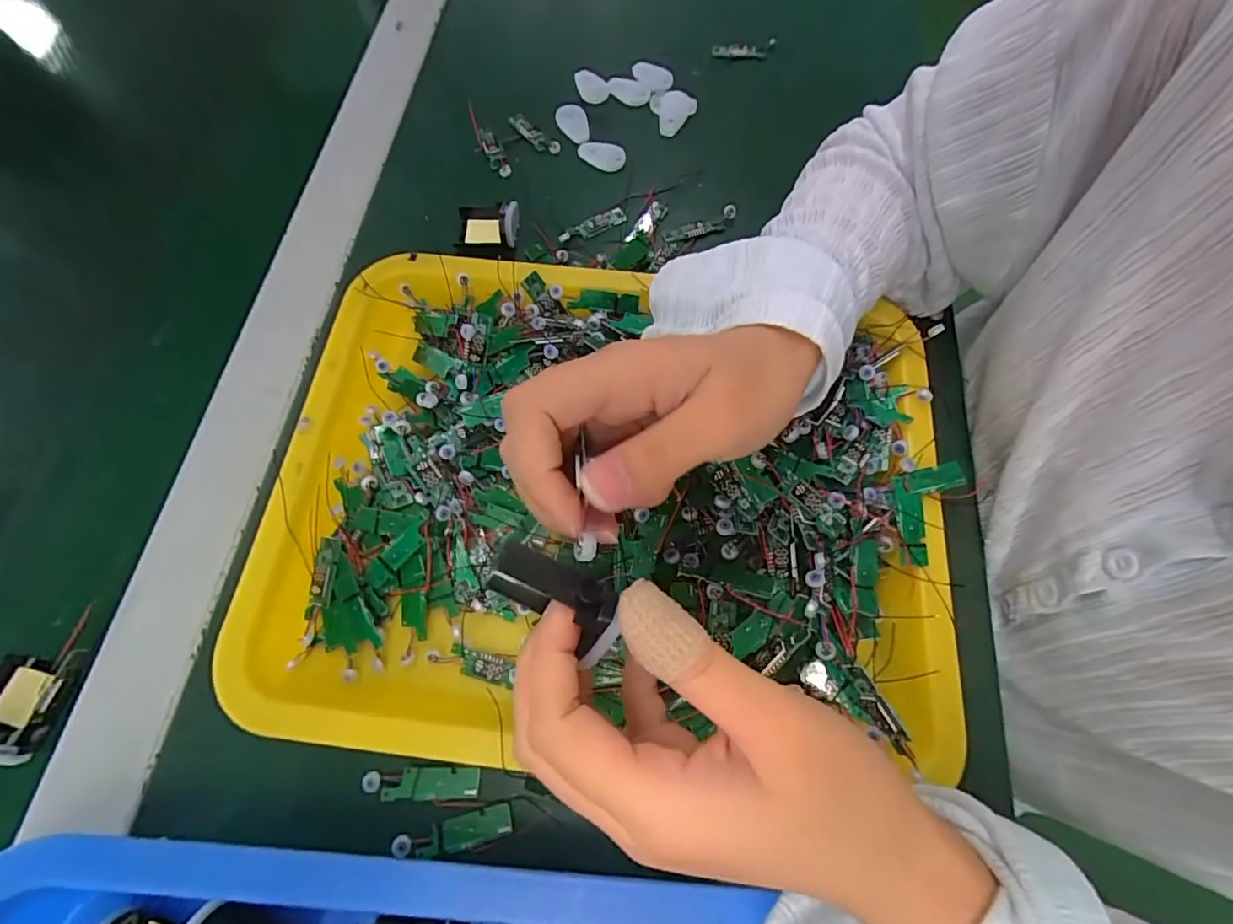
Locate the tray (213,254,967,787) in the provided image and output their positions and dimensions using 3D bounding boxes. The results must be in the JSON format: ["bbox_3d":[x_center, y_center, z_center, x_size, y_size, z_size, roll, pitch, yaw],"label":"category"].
[{"bbox_3d":[-0.014,0.006,0.275,0.340,0.042,0.254,2,68,1],"label":"tray"}]

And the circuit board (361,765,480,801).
[{"bbox_3d":[-0.090,0.148,0.244,0.052,0.006,0.013,-1,68,0],"label":"circuit board"}]

